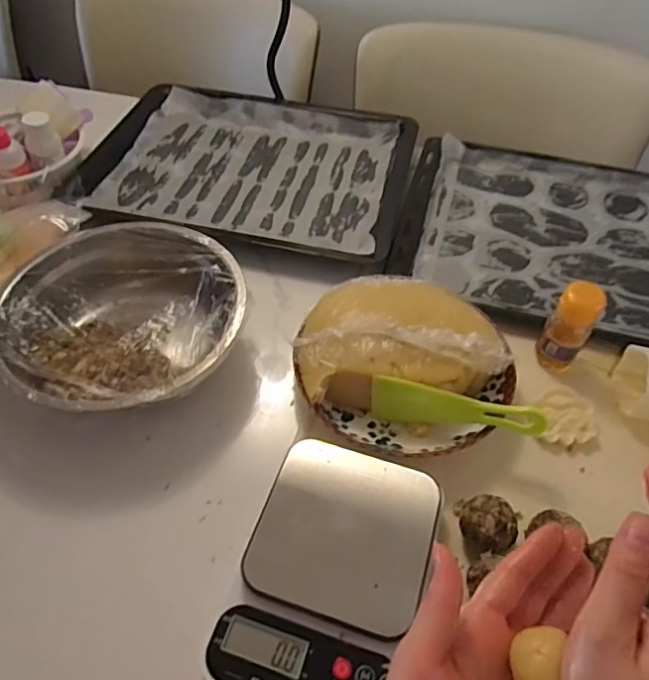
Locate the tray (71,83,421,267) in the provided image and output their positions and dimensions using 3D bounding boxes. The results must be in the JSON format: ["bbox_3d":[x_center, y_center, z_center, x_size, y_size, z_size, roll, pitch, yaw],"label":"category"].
[{"bbox_3d":[-0.093,-0.221,0.699,0.390,0.051,0.323,10,51,4],"label":"tray"}]

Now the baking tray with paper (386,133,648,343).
[{"bbox_3d":[0.295,-0.123,0.645,0.397,0.026,0.292,14,52,10],"label":"baking tray with paper"}]

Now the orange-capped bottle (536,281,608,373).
[{"bbox_3d":[0.226,-0.011,0.508,0.037,0.087,0.033,35,58,24],"label":"orange-capped bottle"}]

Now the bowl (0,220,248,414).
[{"bbox_3d":[-0.180,-0.013,0.503,0.205,0.070,0.202,1,51,-1],"label":"bowl"}]

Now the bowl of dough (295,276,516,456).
[{"bbox_3d":[0.068,0.016,0.490,0.184,0.068,0.167,27,55,19],"label":"bowl of dough"}]

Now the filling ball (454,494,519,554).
[{"bbox_3d":[0.119,0.141,0.417,0.042,0.041,0.038,27,55,19],"label":"filling ball"}]

